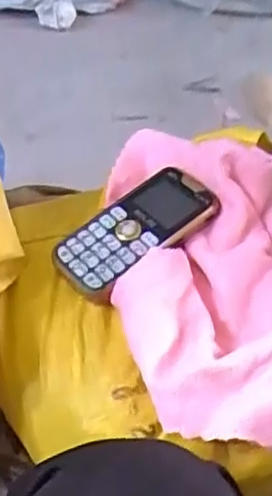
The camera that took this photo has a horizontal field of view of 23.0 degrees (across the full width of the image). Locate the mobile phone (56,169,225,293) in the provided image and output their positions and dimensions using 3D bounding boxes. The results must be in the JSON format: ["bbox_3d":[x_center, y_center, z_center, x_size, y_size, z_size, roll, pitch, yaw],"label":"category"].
[{"bbox_3d":[0.000,-0.015,0.499,0.128,0.014,0.059,-36,63,-24],"label":"mobile phone"}]

